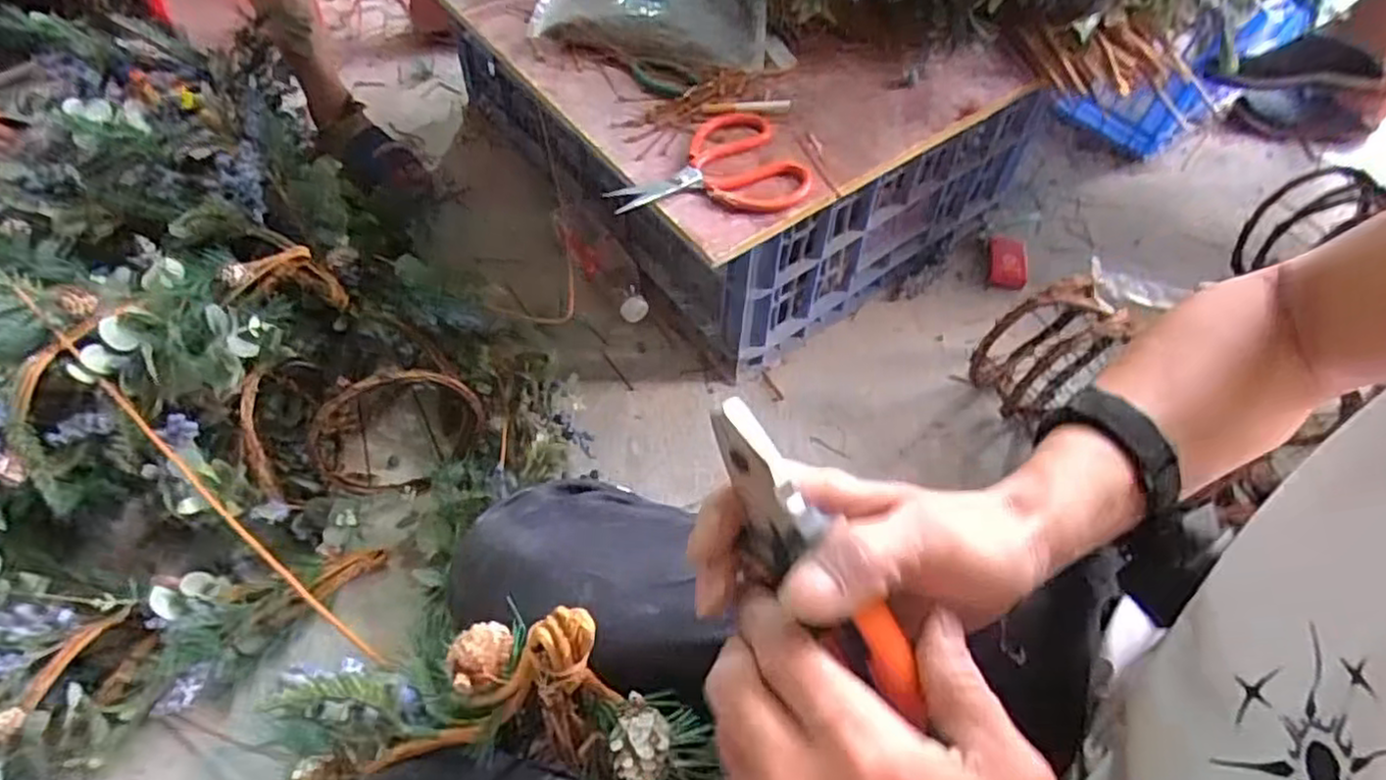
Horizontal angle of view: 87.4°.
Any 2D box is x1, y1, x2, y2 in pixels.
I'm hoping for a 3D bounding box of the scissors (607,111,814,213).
[{"bbox_3d":[0.008,-0.197,0.660,0.171,0.019,0.128,-18,60,-12],"label":"scissors"}]

